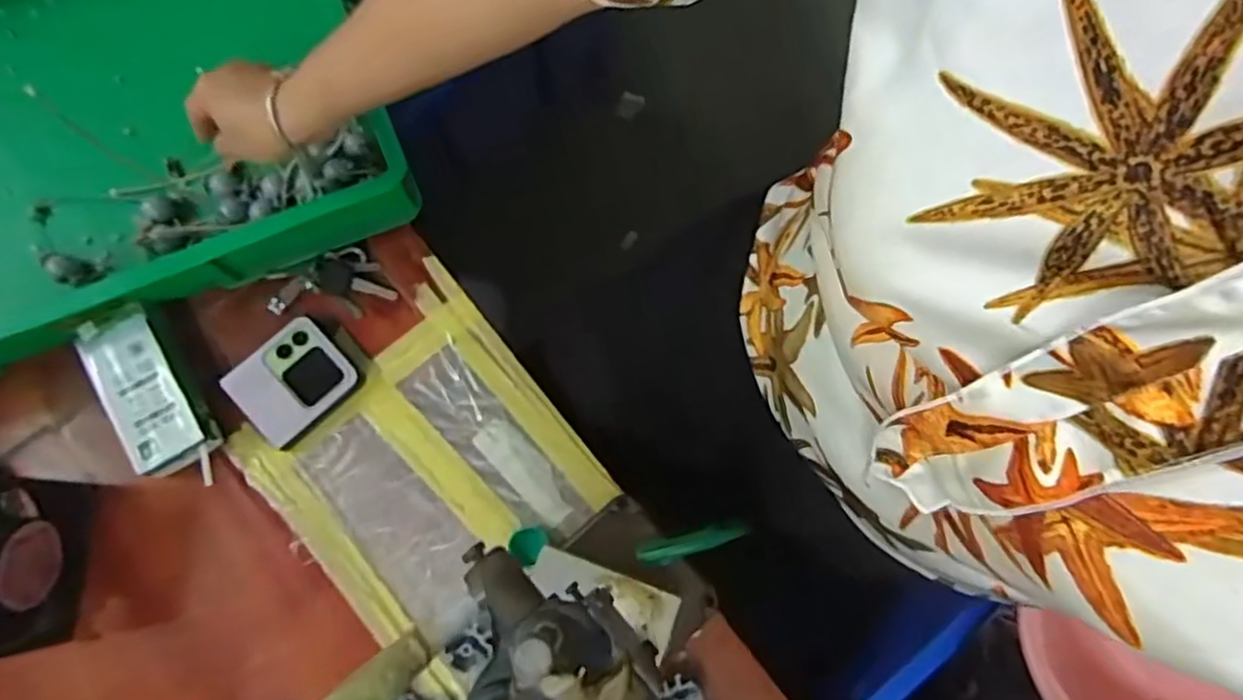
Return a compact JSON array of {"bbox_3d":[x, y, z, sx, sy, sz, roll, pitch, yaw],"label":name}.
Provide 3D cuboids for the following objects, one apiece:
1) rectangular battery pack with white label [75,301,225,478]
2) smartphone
[{"bbox_3d":[-0.373,0.036,0.567,0.063,0.037,0.144,-34,78,-8],"label":"rectangular battery pack with white label"},{"bbox_3d":[-0.268,0.027,0.582,0.087,0.023,0.080,-43,80,-9],"label":"smartphone"}]

